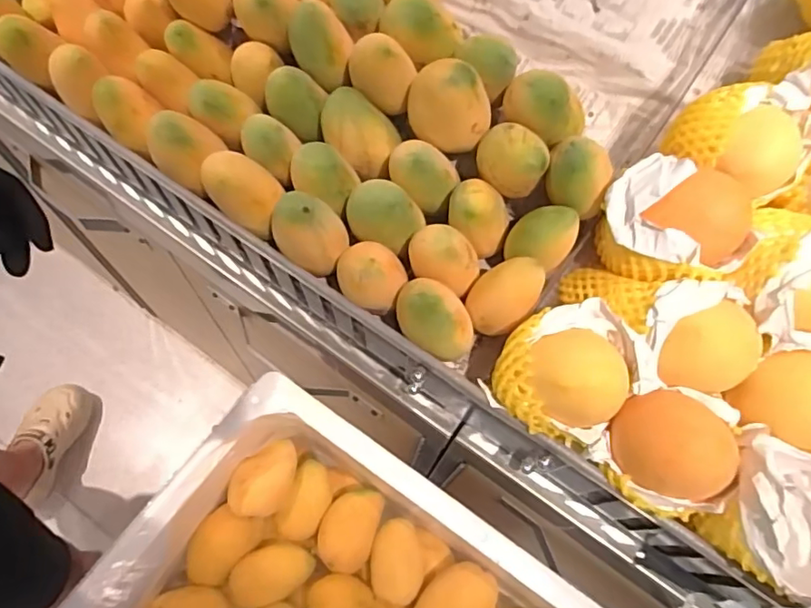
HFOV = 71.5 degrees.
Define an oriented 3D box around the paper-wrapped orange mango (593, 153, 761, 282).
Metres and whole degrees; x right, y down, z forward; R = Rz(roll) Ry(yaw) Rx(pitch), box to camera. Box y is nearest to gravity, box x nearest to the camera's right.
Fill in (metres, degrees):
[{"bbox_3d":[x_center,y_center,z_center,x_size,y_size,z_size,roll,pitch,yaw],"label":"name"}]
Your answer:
[{"bbox_3d":[0.201,-0.062,0.426,0.104,0.077,0.083,20,66,7],"label":"paper-wrapped orange mango"}]

